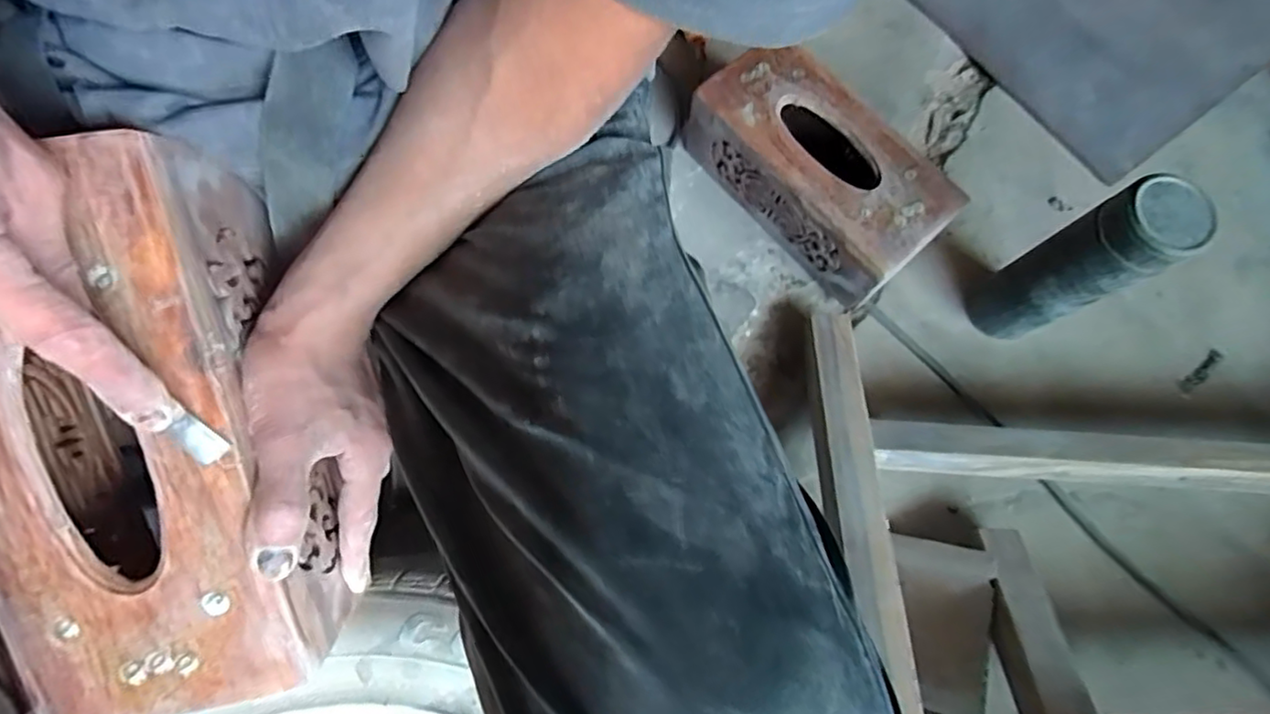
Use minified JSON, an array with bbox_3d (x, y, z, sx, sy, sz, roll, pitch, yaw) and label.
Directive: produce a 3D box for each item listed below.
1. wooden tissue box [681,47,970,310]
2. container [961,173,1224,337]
[{"bbox_3d":[0.189,-0.186,0.647,0.254,0.112,0.137,42,79,11],"label":"wooden tissue box"},{"bbox_3d":[0.395,-0.077,0.566,0.065,0.222,0.068,0,74,0],"label":"container"}]

